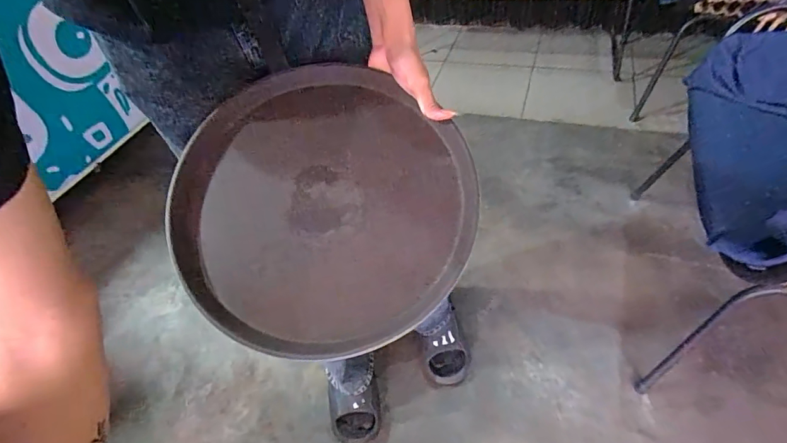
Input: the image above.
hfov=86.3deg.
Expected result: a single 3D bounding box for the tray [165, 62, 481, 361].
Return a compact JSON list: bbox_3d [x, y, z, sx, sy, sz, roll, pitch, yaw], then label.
[{"bbox_3d":[-0.077,-0.024,0.470,0.322,0.022,0.324,-1,73,2],"label":"tray"}]

